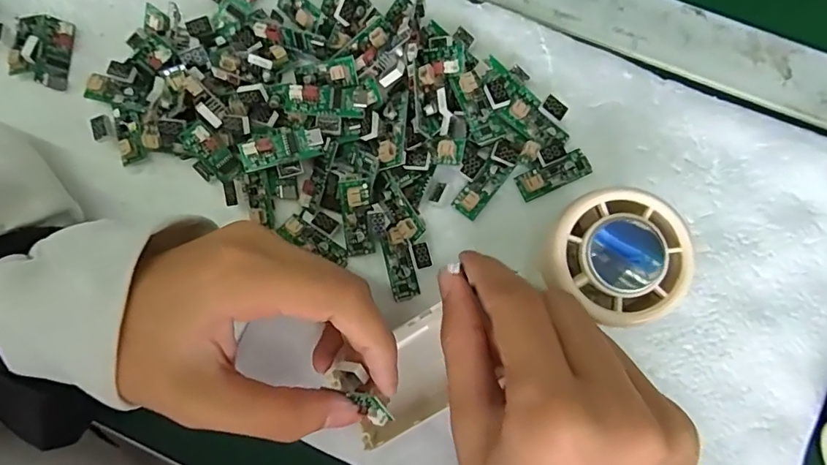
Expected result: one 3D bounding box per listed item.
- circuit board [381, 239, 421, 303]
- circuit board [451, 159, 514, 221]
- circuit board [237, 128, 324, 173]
[{"bbox_3d":[-0.006,0.018,0.239,0.013,0.004,0.030,-16,82,2],"label":"circuit board"},{"bbox_3d":[0.035,-0.023,0.242,0.014,0.006,0.032,39,87,8],"label":"circuit board"},{"bbox_3d":[-0.065,-0.041,0.234,0.039,0.005,0.015,-16,108,-11],"label":"circuit board"}]

